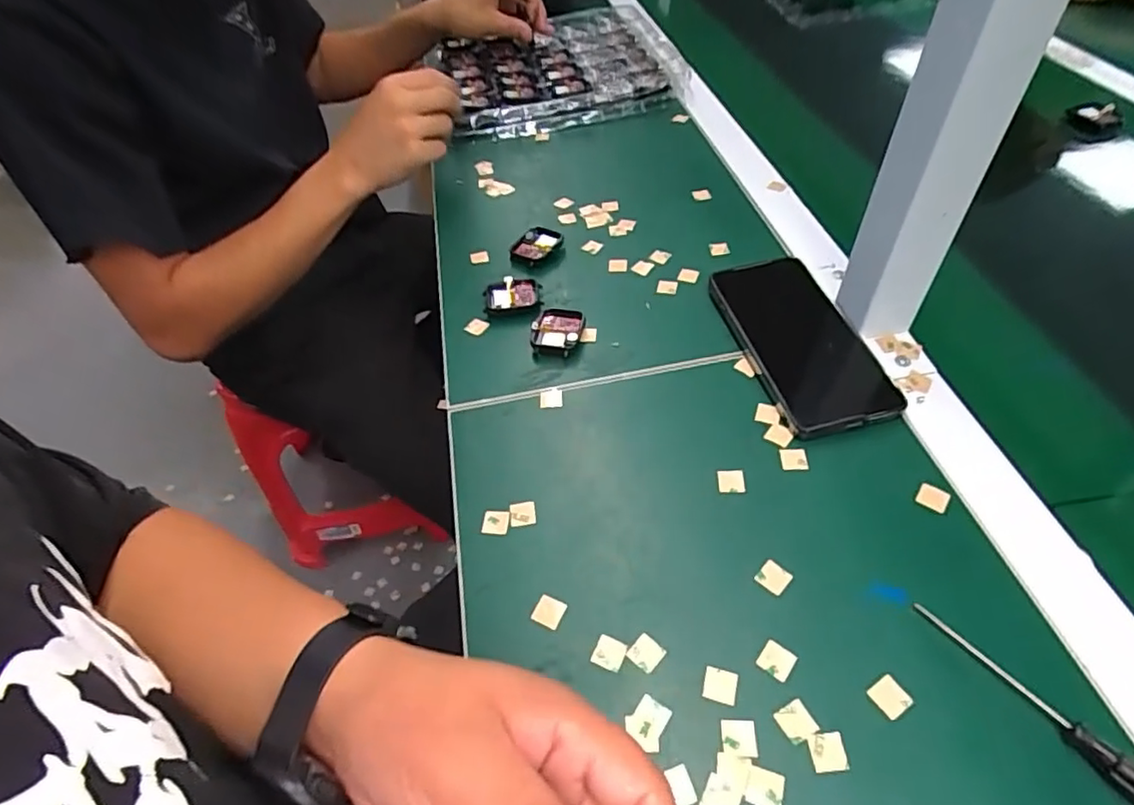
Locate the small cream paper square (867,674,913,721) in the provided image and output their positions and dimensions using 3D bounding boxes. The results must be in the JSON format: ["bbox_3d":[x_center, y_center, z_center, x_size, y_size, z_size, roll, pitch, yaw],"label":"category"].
[{"bbox_3d":[0.157,0.143,0.295,0.015,0.004,0.017,-35,63,-15],"label":"small cream paper square"}]

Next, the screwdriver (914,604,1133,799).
[{"bbox_3d":[0.224,0.144,0.277,0.011,0.014,0.131,-31,54,-19],"label":"screwdriver"}]

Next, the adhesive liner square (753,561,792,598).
[{"bbox_3d":[0.116,0.098,0.338,0.016,0.004,0.016,34,68,24],"label":"adhesive liner square"}]

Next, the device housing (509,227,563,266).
[{"bbox_3d":[-0.028,-0.139,0.544,0.037,0.012,0.042,27,57,26],"label":"device housing"}]

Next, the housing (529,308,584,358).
[{"bbox_3d":[-0.007,-0.055,0.469,0.038,0.009,0.045,6,51,11],"label":"housing"}]

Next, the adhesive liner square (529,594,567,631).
[{"bbox_3d":[-0.010,0.115,0.335,0.016,0.004,0.016,20,55,21],"label":"adhesive liner square"}]

